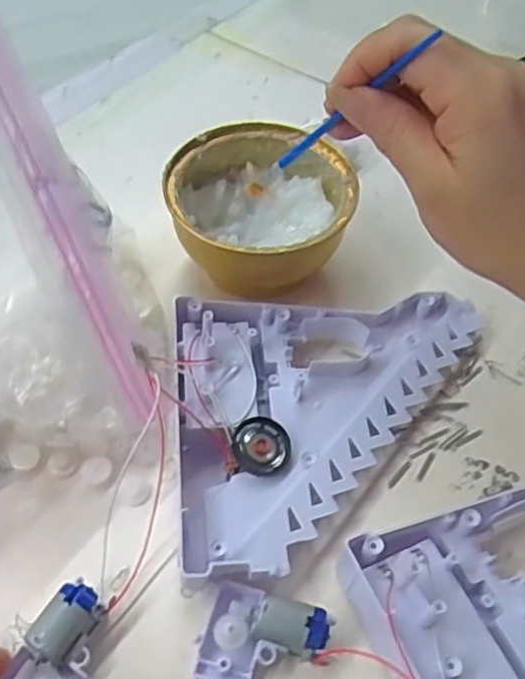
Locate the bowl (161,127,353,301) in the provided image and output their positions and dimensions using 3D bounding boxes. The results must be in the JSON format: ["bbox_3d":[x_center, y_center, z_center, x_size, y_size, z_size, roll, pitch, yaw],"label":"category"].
[{"bbox_3d":[-0.001,-0.066,0.364,0.095,0.056,0.097,1,54,-2],"label":"bowl"}]

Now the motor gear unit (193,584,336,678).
[{"bbox_3d":[0.000,0.116,0.251,0.046,0.021,0.036,17,55,10],"label":"motor gear unit"}]

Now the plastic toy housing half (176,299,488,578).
[{"bbox_3d":[0.038,0.037,0.306,0.151,0.027,0.129,-4,54,-5],"label":"plastic toy housing half"}]

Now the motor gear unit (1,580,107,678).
[{"bbox_3d":[-0.072,0.119,0.243,0.033,0.018,0.047,26,57,16],"label":"motor gear unit"}]

